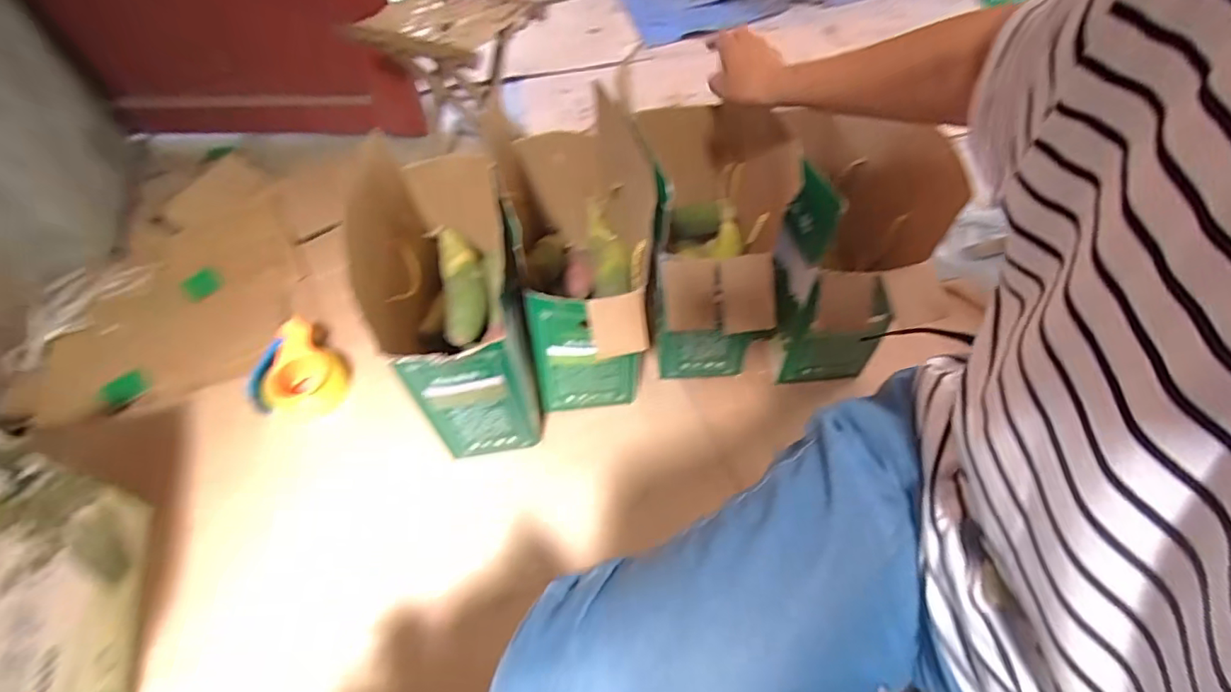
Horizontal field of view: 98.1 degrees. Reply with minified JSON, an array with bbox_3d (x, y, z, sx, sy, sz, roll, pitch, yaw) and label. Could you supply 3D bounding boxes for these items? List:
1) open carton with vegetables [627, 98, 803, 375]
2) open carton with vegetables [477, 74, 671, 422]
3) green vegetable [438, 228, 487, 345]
[{"bbox_3d":[0.138,-0.171,0.805,0.175,0.307,0.397,-3,55,-1],"label":"open carton with vegetables"},{"bbox_3d":[-0.050,-0.146,0.793,0.179,0.300,0.427,-9,55,-5],"label":"open carton with vegetables"},{"bbox_3d":[-0.236,-0.102,0.823,0.062,0.048,0.202,-12,56,-7],"label":"green vegetable"}]

